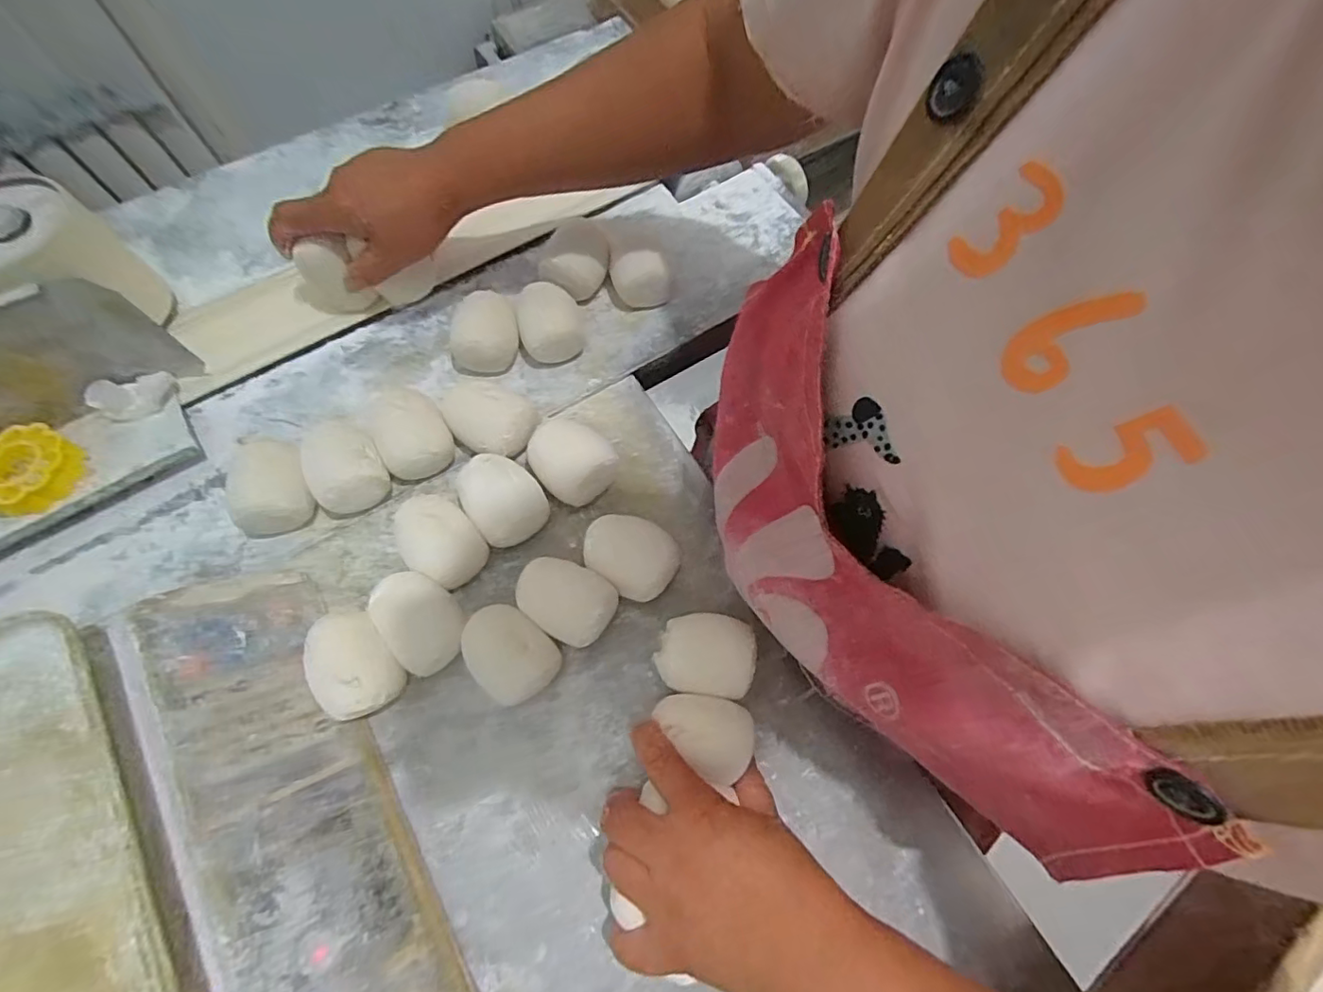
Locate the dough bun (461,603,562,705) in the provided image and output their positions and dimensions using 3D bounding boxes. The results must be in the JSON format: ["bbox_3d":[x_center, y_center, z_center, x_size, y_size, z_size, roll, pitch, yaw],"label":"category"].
[{"bbox_3d":[-0.100,0.101,0.368,0.066,0.044,0.049,39,73,12],"label":"dough bun"}]

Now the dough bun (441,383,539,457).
[{"bbox_3d":[-0.124,-0.054,0.420,0.055,0.051,0.055,1,69,-1],"label":"dough bun"}]

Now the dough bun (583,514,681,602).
[{"bbox_3d":[-0.020,0.042,0.393,0.063,0.038,0.052,40,72,11],"label":"dough bun"}]

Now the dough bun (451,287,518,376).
[{"bbox_3d":[-0.143,-0.133,0.452,0.054,0.044,0.068,-17,71,-8],"label":"dough bun"}]

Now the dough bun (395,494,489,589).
[{"bbox_3d":[-0.152,0.030,0.390,0.047,0.043,0.064,-41,75,-15],"label":"dough bun"}]

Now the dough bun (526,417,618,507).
[{"bbox_3d":[-0.065,-0.025,0.413,0.055,0.047,0.056,1,69,-1],"label":"dough bun"}]

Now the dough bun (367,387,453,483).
[{"bbox_3d":[-0.180,-0.043,0.414,0.052,0.047,0.056,-15,70,-7],"label":"dough bun"}]

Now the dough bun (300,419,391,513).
[{"bbox_3d":[-0.225,-0.024,0.408,0.048,0.046,0.062,-25,72,-11],"label":"dough bun"}]

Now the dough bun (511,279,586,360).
[{"bbox_3d":[-0.089,-0.138,0.456,0.051,0.034,0.057,-12,70,-6],"label":"dough bun"}]

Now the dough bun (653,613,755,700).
[{"bbox_3d":[0.028,0.104,0.373,0.059,0.039,0.048,8,69,1],"label":"dough bun"}]

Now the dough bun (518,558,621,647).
[{"bbox_3d":[-0.064,0.071,0.383,0.066,0.036,0.048,29,71,9],"label":"dough bun"}]

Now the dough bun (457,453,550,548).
[{"bbox_3d":[-0.111,0.004,0.402,0.050,0.042,0.059,-34,74,-13],"label":"dough bun"}]

